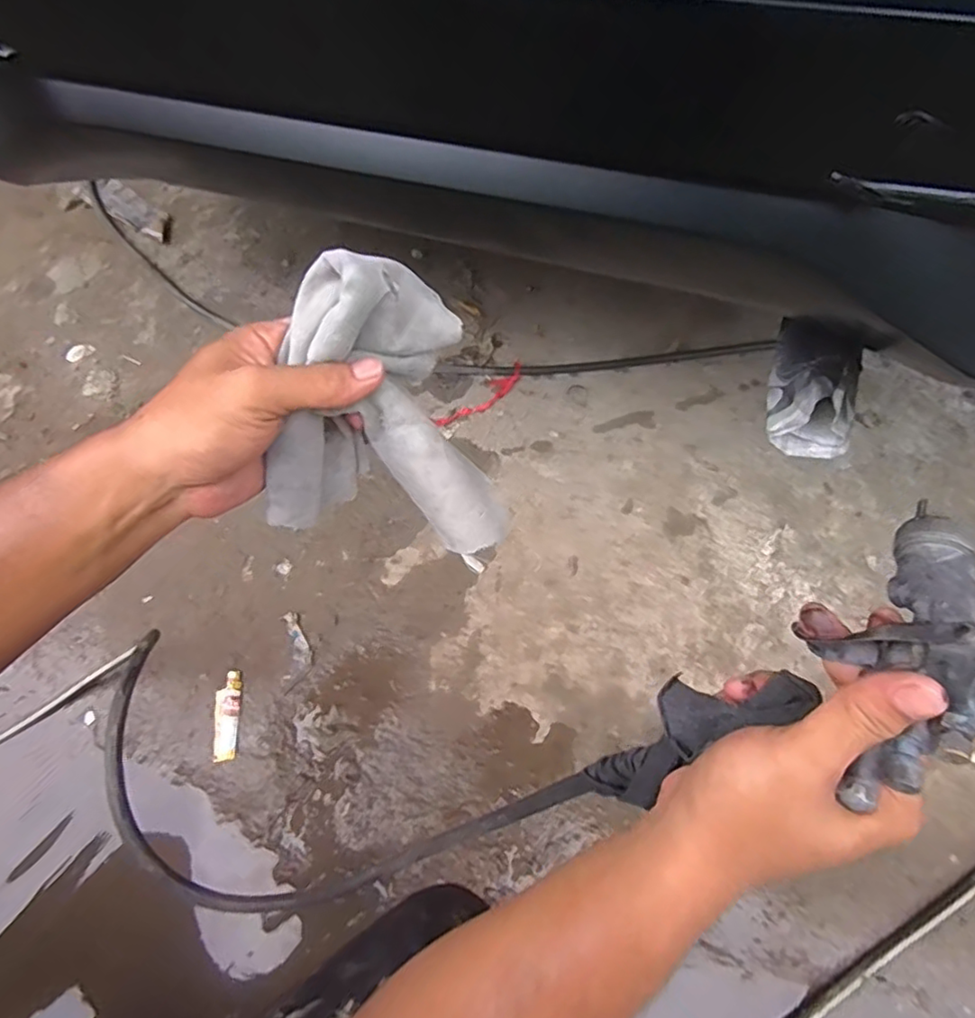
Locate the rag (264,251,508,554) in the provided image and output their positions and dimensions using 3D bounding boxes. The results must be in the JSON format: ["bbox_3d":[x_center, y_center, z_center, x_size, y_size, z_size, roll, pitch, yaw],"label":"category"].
[{"bbox_3d":[-0.055,-0.059,0.334,0.126,0.126,0.111,5,61,5],"label":"rag"}]

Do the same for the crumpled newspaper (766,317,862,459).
[{"bbox_3d":[0.324,-0.117,0.600,0.084,0.069,0.105,16,63,11],"label":"crumpled newspaper"}]

